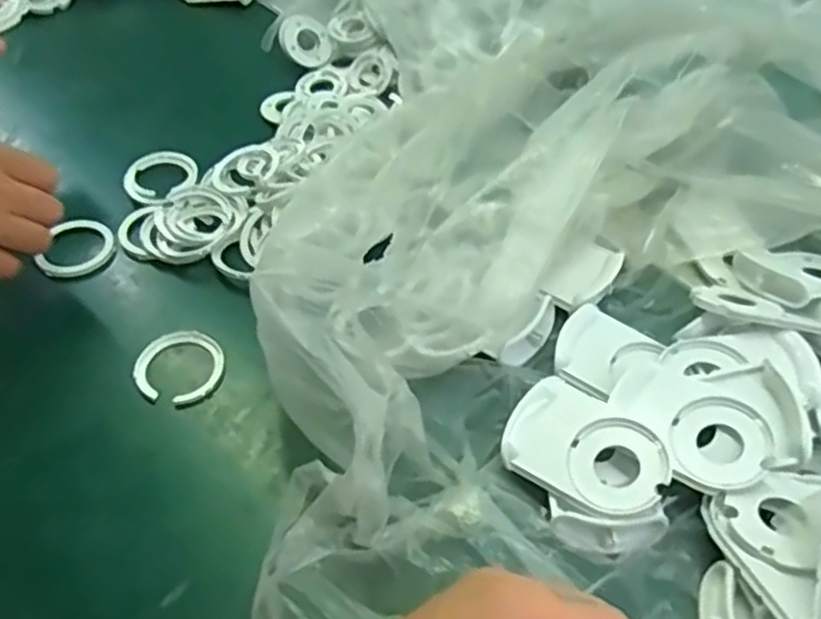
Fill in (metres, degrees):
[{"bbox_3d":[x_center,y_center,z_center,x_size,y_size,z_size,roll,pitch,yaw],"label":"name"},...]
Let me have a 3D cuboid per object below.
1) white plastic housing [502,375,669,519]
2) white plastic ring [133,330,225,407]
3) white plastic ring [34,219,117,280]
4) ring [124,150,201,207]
[{"bbox_3d":[0.093,0.074,0.397,0.082,0.006,0.058,27,68,24],"label":"white plastic housing"},{"bbox_3d":[-0.138,0.034,0.450,0.050,0.005,0.050,1,49,-1],"label":"white plastic ring"},{"bbox_3d":[-0.229,-0.044,0.513,0.050,0.011,0.050,1,49,-1],"label":"white plastic ring"},{"bbox_3d":[-0.185,-0.098,0.561,0.052,0.012,0.052,1,49,-1],"label":"ring"}]

